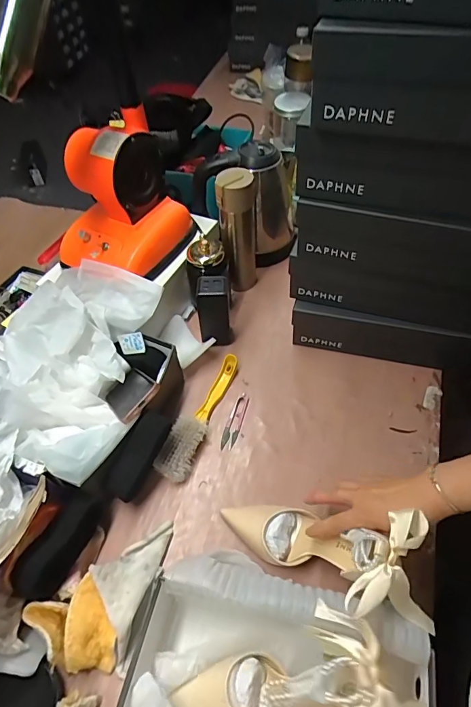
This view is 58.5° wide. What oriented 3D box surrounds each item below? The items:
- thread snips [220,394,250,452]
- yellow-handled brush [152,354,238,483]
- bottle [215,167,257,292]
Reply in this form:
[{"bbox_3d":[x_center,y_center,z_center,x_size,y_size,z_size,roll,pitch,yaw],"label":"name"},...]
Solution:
[{"bbox_3d":[0.000,0.110,0.689,0.023,0.010,0.102,12,54,12],"label":"thread snips"},{"bbox_3d":[-0.057,0.096,0.684,0.051,0.033,0.230,16,55,15],"label":"yellow-handled brush"},{"bbox_3d":[0.006,-0.231,0.795,0.066,0.239,0.075,-4,52,1],"label":"bottle"}]

